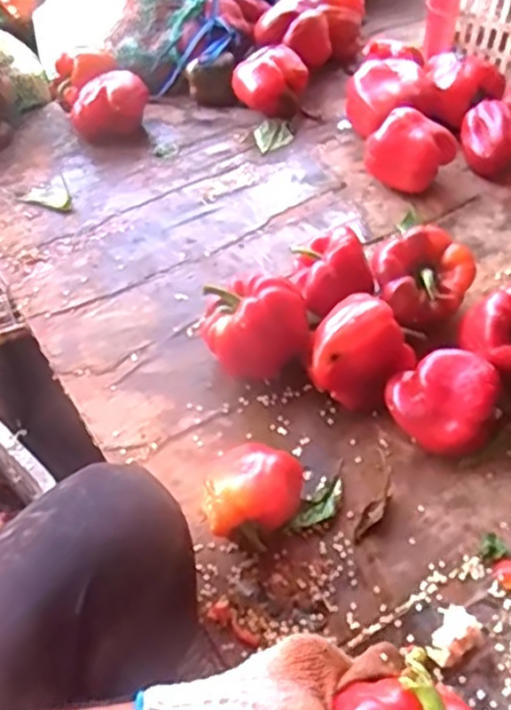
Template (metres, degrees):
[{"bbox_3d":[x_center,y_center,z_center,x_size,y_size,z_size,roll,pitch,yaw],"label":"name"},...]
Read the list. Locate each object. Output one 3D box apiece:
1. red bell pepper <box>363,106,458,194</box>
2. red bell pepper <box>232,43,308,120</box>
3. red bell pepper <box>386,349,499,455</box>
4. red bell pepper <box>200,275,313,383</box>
[{"bbox_3d":[0.177,-0.240,0.846,0.086,0.074,0.081,-1,51,1],"label":"red bell pepper"},{"bbox_3d":[0.020,-0.376,0.973,0.102,0.070,0.081,0,51,1],"label":"red bell pepper"},{"bbox_3d":[0.162,0.040,0.626,0.085,0.064,0.070,12,53,11],"label":"red bell pepper"},{"bbox_3d":[0.000,-0.025,0.672,0.097,0.086,0.083,-8,52,-5],"label":"red bell pepper"}]

